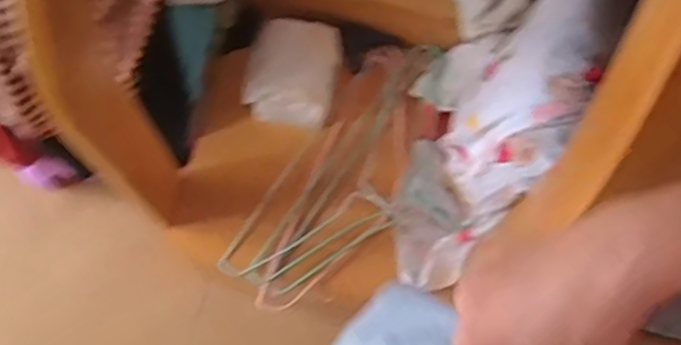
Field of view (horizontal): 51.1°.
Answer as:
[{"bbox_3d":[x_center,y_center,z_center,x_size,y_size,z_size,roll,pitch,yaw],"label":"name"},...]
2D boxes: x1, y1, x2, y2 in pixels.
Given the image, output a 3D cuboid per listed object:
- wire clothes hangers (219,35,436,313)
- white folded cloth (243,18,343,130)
[{"bbox_3d":[0.018,-0.001,0.985,0.163,0.060,0.429,33,74,8],"label":"wire clothes hangers"},{"bbox_3d":[-0.065,-0.141,1.000,0.124,0.044,0.147,9,72,1],"label":"white folded cloth"}]

